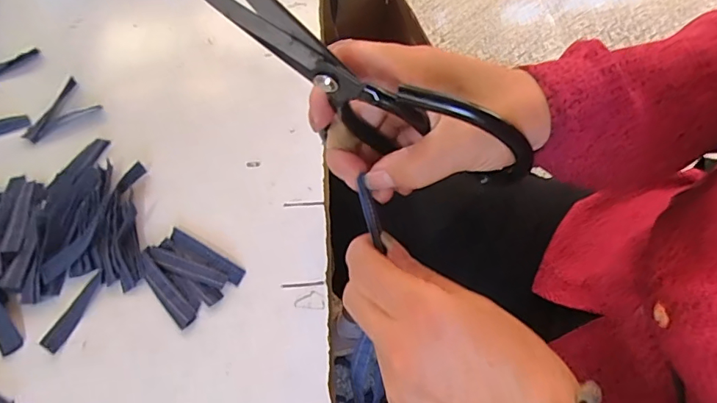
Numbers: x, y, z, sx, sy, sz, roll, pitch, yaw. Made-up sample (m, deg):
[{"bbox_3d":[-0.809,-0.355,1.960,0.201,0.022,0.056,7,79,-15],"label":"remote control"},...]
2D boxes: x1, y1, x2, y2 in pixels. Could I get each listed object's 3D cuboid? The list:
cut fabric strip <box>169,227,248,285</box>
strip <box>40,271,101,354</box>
[{"bbox_3d":[-0.100,0.035,0.309,0.057,0.004,0.012,29,68,13],"label":"cut fabric strip"},{"bbox_3d":[-0.176,0.068,0.296,0.011,0.006,0.050,21,66,10],"label":"strip"}]

